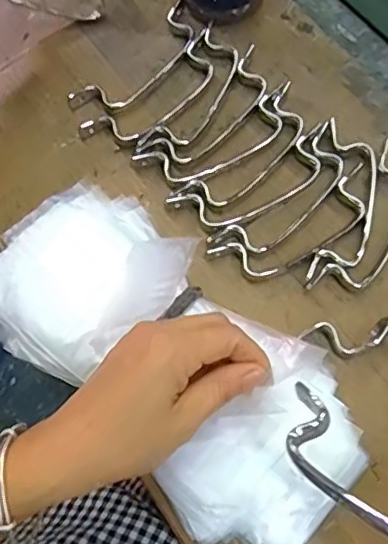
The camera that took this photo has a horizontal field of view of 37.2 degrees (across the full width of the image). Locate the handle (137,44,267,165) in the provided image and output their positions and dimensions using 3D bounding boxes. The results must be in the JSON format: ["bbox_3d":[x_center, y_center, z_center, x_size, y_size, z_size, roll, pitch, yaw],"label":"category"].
[{"bbox_3d":[0.016,-0.124,0.449,0.042,0.011,0.126,42,76,16],"label":"handle"}]

